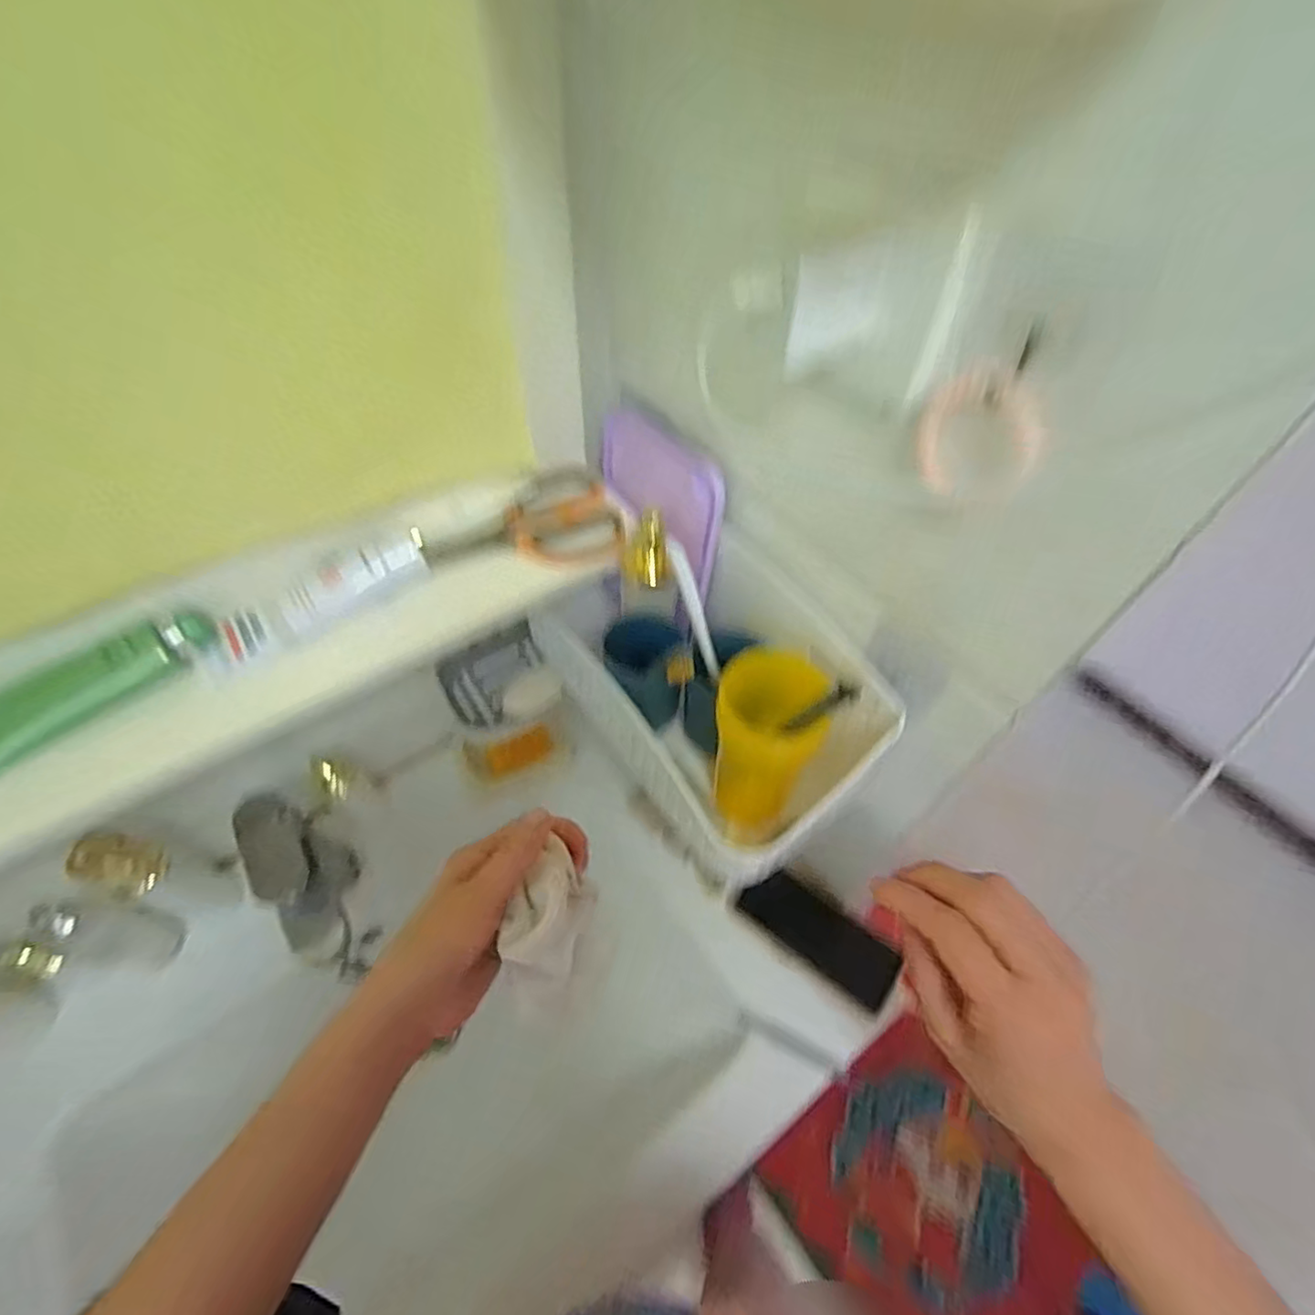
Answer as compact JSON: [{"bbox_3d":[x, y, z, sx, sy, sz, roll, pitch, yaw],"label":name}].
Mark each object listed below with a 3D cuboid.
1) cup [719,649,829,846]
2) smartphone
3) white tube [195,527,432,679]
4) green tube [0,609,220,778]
[{"bbox_3d":[0.069,0.067,0.433,0.070,0.134,0.077,1,53,-1],"label":"cup"},{"bbox_3d":[0.153,0.263,0.594,0.149,0.006,0.057,30,91,30],"label":"smartphone"},{"bbox_3d":[-0.235,-0.044,0.430,0.162,0.036,0.037,-34,61,-24],"label":"white tube"},{"bbox_3d":[-0.360,0.027,0.376,0.172,0.029,0.039,-32,61,-23],"label":"green tube"}]

